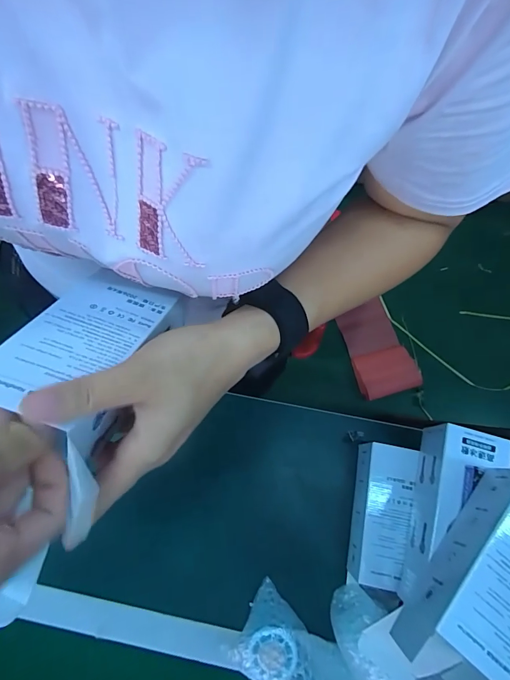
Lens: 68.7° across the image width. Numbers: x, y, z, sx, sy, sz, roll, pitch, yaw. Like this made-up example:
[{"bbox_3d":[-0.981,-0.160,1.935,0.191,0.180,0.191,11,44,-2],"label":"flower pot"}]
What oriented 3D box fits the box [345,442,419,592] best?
[{"bbox_3d":[0.157,0.217,0.475,0.058,0.070,0.163,11,74,5],"label":"box"}]

